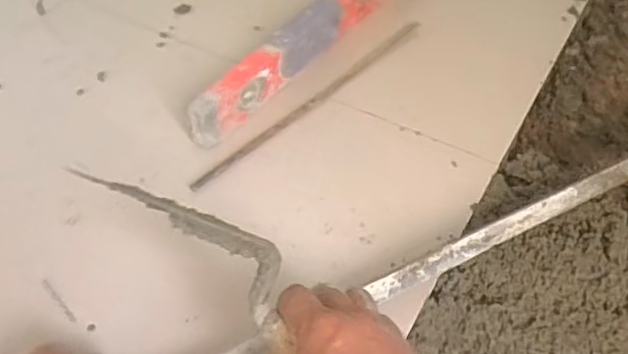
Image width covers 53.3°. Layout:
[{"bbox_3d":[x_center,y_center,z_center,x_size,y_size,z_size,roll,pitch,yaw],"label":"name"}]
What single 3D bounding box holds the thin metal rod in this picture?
[{"bbox_3d":[0.007,-0.093,0.702,0.010,0.010,0.364,34,56,26],"label":"thin metal rod"}]

